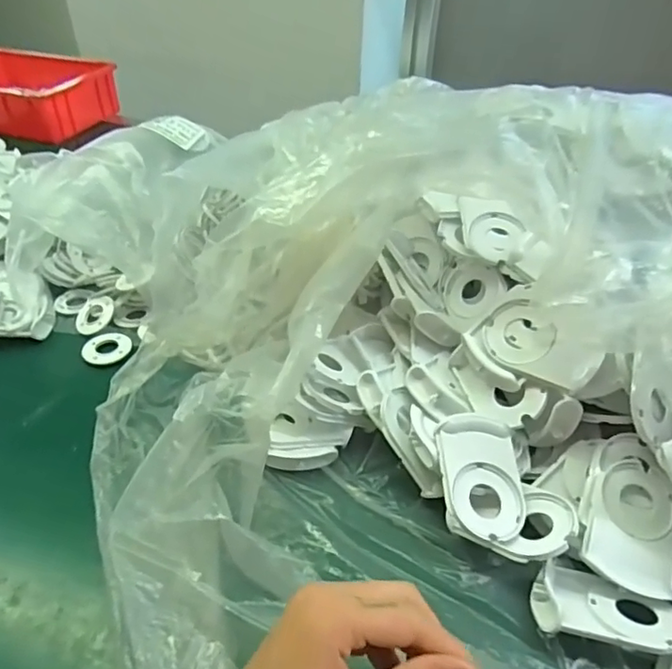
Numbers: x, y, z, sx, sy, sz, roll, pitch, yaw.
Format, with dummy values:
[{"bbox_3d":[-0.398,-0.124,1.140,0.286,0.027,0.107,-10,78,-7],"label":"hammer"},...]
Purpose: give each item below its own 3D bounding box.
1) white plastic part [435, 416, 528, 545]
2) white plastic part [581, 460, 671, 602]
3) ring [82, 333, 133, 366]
[{"bbox_3d":[0.099,0.097,0.386,0.057,0.015,0.082,5,61,-15],"label":"white plastic part"},{"bbox_3d":[0.194,0.122,0.366,0.056,0.013,0.085,23,57,8],"label":"white plastic part"},{"bbox_3d":[-0.222,0.012,0.546,0.043,0.007,0.044,1,39,-1],"label":"ring"}]

